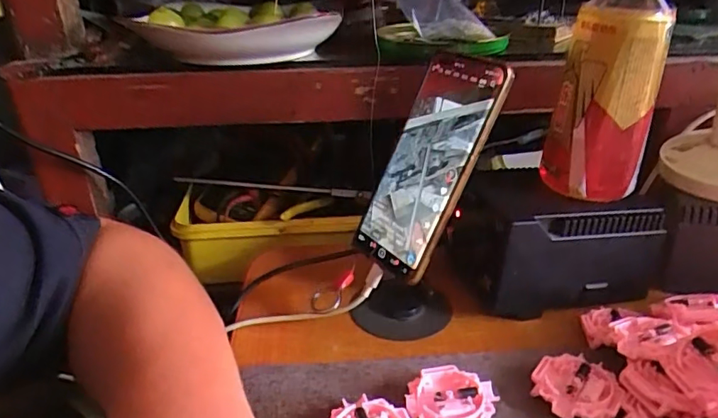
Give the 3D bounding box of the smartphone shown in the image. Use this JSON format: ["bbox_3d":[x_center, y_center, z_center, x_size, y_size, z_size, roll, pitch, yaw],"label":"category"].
[{"bbox_3d":[0.050,-0.032,0.393,0.015,0.164,0.077,18,9,-42],"label":"smartphone"}]

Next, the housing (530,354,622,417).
[{"bbox_3d":[0.140,0.118,0.344,0.050,0.017,0.048,-1,27,0],"label":"housing"}]

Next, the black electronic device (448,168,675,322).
[{"bbox_3d":[0.165,0.023,0.457,0.157,0.086,0.100,-6,27,-10],"label":"black electronic device"}]

